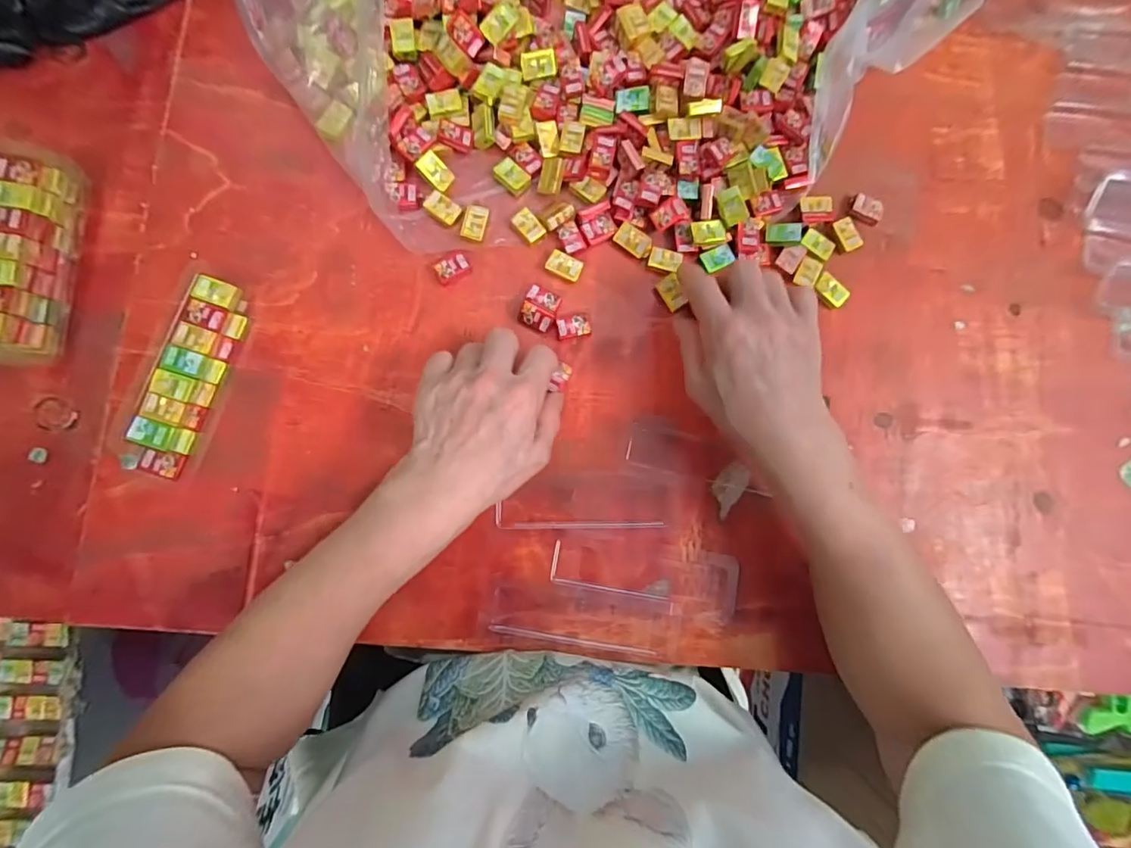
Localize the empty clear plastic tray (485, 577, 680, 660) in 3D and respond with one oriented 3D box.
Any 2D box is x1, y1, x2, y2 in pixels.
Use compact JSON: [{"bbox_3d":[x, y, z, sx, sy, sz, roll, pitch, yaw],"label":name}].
[{"bbox_3d":[0.012,0.137,0.356,0.138,0.009,0.042,11,84,-3],"label":"empty clear plastic tray"}]

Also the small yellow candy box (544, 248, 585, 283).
[{"bbox_3d":[-0.001,-0.119,0.382,0.026,0.006,0.018,23,83,-2],"label":"small yellow candy box"}]

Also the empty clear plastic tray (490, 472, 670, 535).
[{"bbox_3d":[0.015,0.057,0.364,0.129,0.010,0.044,1,84,-4],"label":"empty clear plastic tray"}]

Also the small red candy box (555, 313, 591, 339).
[{"bbox_3d":[0.006,-0.072,0.380,0.024,0.009,0.015,-12,86,-6],"label":"small red candy box"}]

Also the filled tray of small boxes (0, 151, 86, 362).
[{"bbox_3d":[-0.364,-0.111,0.337,0.057,0.038,0.135,10,84,-4],"label":"filled tray of small boxes"}]

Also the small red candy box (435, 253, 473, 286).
[{"bbox_3d":[-0.083,-0.115,0.374,0.026,0.008,0.019,-30,87,-7],"label":"small red candy box"}]

